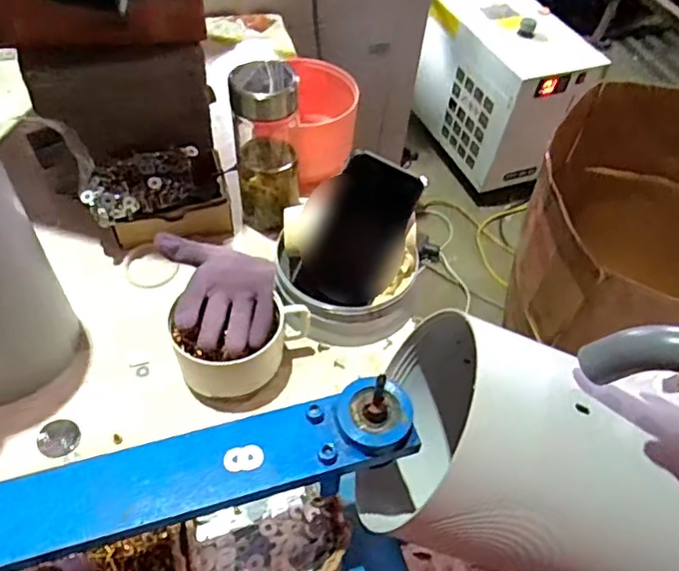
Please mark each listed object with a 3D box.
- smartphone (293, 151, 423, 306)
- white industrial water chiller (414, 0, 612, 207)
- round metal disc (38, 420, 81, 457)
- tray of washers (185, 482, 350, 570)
[{"bbox_3d":[0.022,-0.055,0.613,0.089,0.155,0.009,24,11,3],"label":"smartphone"},{"bbox_3d":[0.476,-0.594,1.789,0.283,0.445,0.518,-21,57,-20],"label":"white industrial water chiller"},{"bbox_3d":[-0.262,0.142,0.544,0.035,0.007,0.036,3,52,-3],"label":"round metal disc"},{"bbox_3d":[-0.052,0.207,0.452,0.122,0.037,0.104,-12,54,-14],"label":"tray of washers"}]

